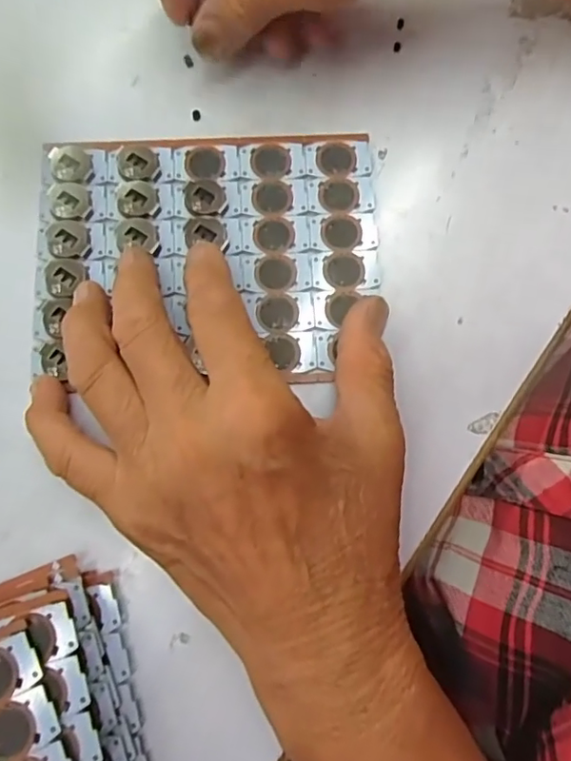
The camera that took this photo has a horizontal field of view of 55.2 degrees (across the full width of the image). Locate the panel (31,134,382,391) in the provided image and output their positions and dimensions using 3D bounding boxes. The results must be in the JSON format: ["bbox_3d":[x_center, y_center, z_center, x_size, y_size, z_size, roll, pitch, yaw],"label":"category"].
[{"bbox_3d":[-0.034,-0.057,0.240,0.147,0.005,0.113,-1,79,-1],"label":"panel"}]

